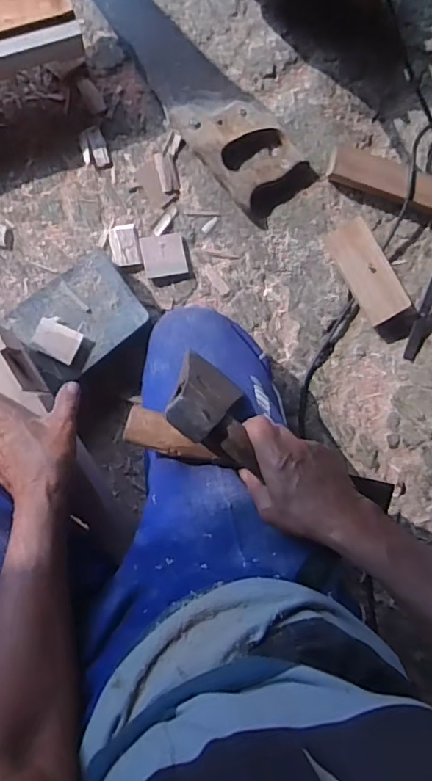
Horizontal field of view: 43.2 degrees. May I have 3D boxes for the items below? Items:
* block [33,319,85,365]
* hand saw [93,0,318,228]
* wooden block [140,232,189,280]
[{"bbox_3d":[-0.202,-0.065,0.698,0.055,0.013,0.045,26,89,-4],"label":"block"},{"bbox_3d":[-0.084,-0.477,0.748,0.110,0.024,0.503,-41,93,-2],"label":"hand saw"},{"bbox_3d":[-0.072,-0.189,0.763,0.058,0.007,0.057,-11,92,-3],"label":"wooden block"}]

